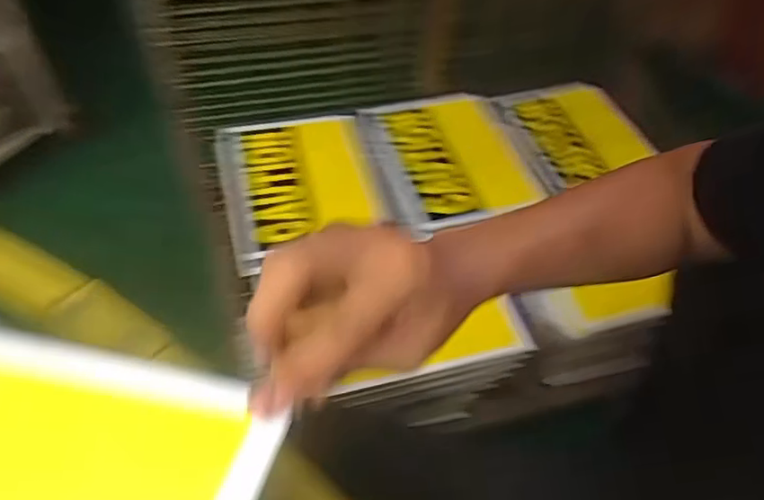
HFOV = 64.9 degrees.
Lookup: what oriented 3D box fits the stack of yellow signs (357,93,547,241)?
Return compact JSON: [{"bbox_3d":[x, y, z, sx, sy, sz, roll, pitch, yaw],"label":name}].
[{"bbox_3d":[0.135,-0.186,1.200,0.303,0.023,0.338,-9,54,-17],"label":"stack of yellow signs"}]

